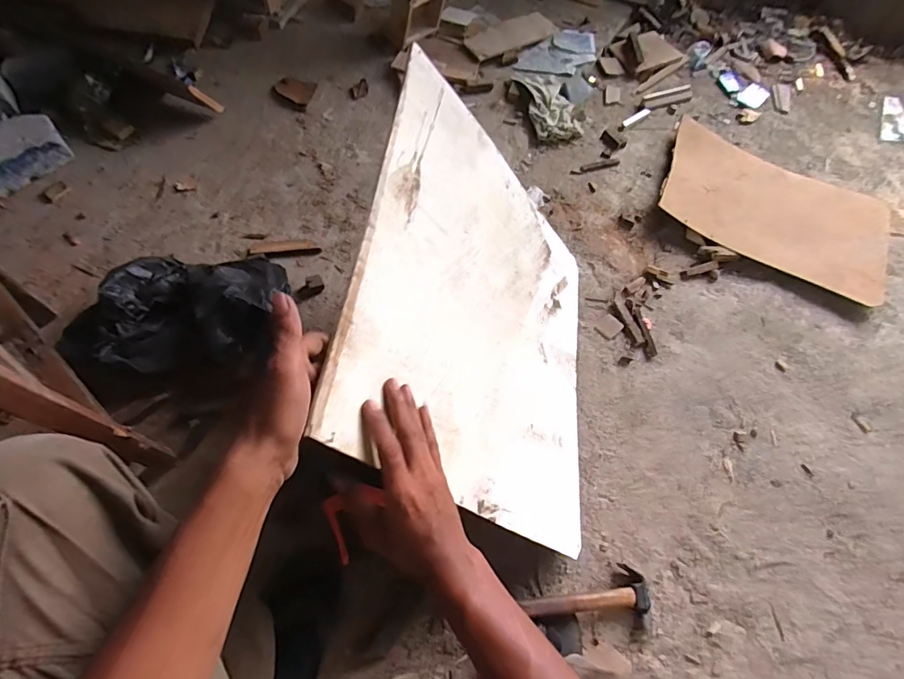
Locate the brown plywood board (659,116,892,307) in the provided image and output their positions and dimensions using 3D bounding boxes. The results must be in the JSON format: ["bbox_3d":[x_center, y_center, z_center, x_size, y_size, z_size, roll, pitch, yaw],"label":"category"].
[{"bbox_3d":[0.788,-0.326,1.136,0.556,0.057,0.367,26,62,9],"label":"brown plywood board"}]

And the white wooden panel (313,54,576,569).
[{"bbox_3d":[0.075,-0.041,0.695,0.014,0.545,0.580,-16,52,34],"label":"white wooden panel"}]

